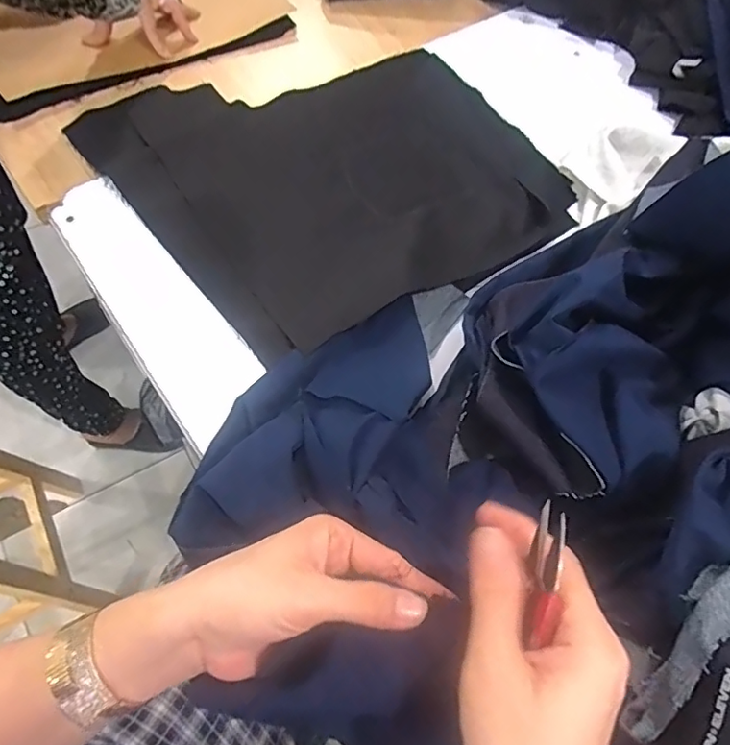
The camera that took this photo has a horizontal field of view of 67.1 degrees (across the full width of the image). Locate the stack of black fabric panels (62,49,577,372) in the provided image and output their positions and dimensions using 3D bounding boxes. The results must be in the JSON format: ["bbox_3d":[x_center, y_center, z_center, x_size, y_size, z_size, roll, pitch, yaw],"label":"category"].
[{"bbox_3d":[-0.042,-0.244,0.635,0.429,0.020,0.436,-30,68,-18],"label":"stack of black fabric panels"}]

